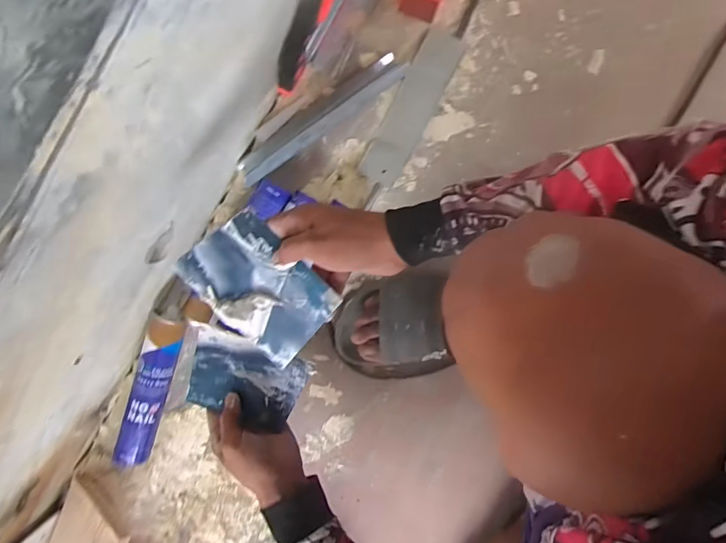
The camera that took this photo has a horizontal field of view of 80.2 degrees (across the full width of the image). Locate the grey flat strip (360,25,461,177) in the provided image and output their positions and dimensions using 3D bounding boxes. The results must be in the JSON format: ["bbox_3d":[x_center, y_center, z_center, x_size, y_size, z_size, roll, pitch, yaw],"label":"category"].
[{"bbox_3d":[0.068,-0.220,0.580,0.056,0.009,0.208,27,96,-3],"label":"grey flat strip"}]

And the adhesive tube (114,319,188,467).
[{"bbox_3d":[-0.284,0.162,0.573,0.041,0.046,0.208,18,95,-3],"label":"adhesive tube"}]

